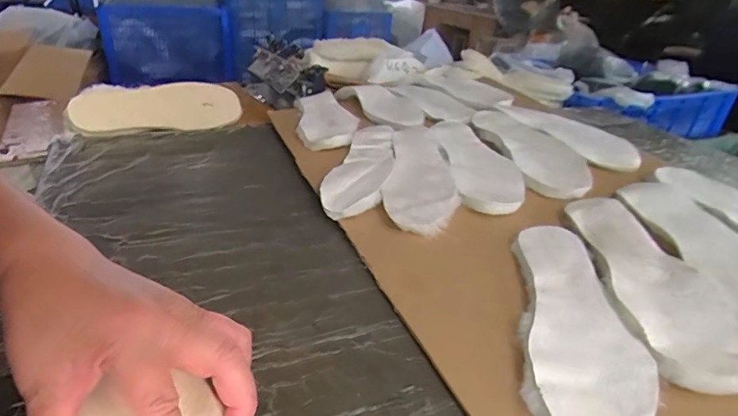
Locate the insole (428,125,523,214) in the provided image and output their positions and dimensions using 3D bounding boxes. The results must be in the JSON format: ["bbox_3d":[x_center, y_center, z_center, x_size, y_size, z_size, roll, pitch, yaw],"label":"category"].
[{"bbox_3d":[0.159,-0.073,0.696,0.091,0.018,0.274,-7,33,-2],"label":"insole"}]

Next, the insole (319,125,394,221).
[{"bbox_3d":[-0.005,-0.065,0.688,0.081,0.015,0.263,5,34,12],"label":"insole"}]

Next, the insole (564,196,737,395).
[{"bbox_3d":[0.280,0.062,0.468,0.094,0.023,0.274,5,28,1],"label":"insole"}]

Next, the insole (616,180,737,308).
[{"bbox_3d":[0.366,0.038,0.495,0.084,0.024,0.291,1,28,-6],"label":"insole"}]

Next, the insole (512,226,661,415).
[{"bbox_3d":[0.190,0.097,0.425,0.096,0.011,0.267,2,32,14],"label":"insole"}]

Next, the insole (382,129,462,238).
[{"bbox_3d":[0.068,-0.052,0.663,0.095,0.016,0.276,-2,34,1],"label":"insole"}]

